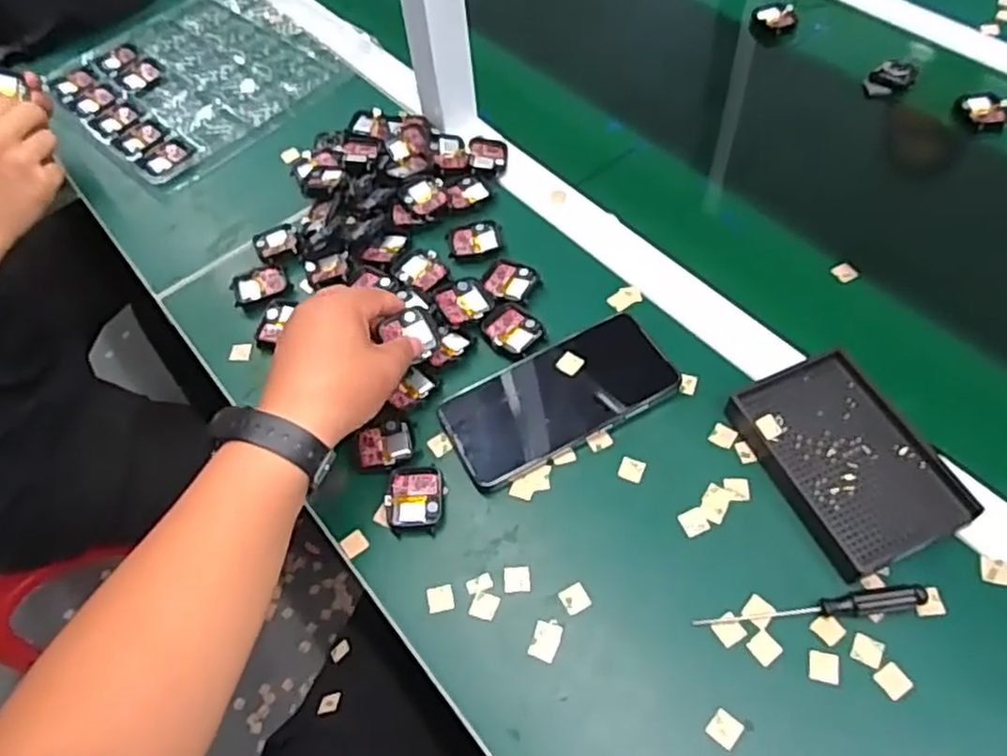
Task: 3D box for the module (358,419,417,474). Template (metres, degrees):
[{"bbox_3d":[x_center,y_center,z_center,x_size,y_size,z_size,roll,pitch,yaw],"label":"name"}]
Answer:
[{"bbox_3d":[-0.083,0.047,0.502,0.039,0.007,0.037,-9,57,-2],"label":"module"}]

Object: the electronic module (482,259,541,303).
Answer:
[{"bbox_3d":[0.005,-0.077,0.575,0.041,0.006,0.037,21,61,17],"label":"electronic module"}]

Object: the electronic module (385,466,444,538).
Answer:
[{"bbox_3d":[-0.060,0.081,0.481,0.037,0.010,0.045,-4,57,1],"label":"electronic module"}]

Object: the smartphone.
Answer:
[{"bbox_3d":[0.037,0.011,0.512,0.158,0.014,0.078,-26,59,-12],"label":"smartphone"}]

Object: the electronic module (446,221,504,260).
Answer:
[{"bbox_3d":[-0.024,-0.118,0.603,0.046,0.004,0.036,-14,57,-5],"label":"electronic module"}]

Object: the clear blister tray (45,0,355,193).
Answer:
[{"bbox_3d":[-0.337,-0.338,0.779,0.288,0.016,0.257,39,67,25],"label":"clear blister tray"}]

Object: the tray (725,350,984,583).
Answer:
[{"bbox_3d":[0.218,0.052,0.465,0.096,0.022,0.137,-22,59,-10],"label":"tray"}]

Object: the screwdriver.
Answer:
[{"bbox_3d":[0.181,0.135,0.417,0.133,0.017,0.014,-9,57,-2],"label":"screwdriver"}]

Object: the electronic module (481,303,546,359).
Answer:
[{"bbox_3d":[0.007,-0.038,0.546,0.047,0.004,0.041,36,66,24],"label":"electronic module"}]

